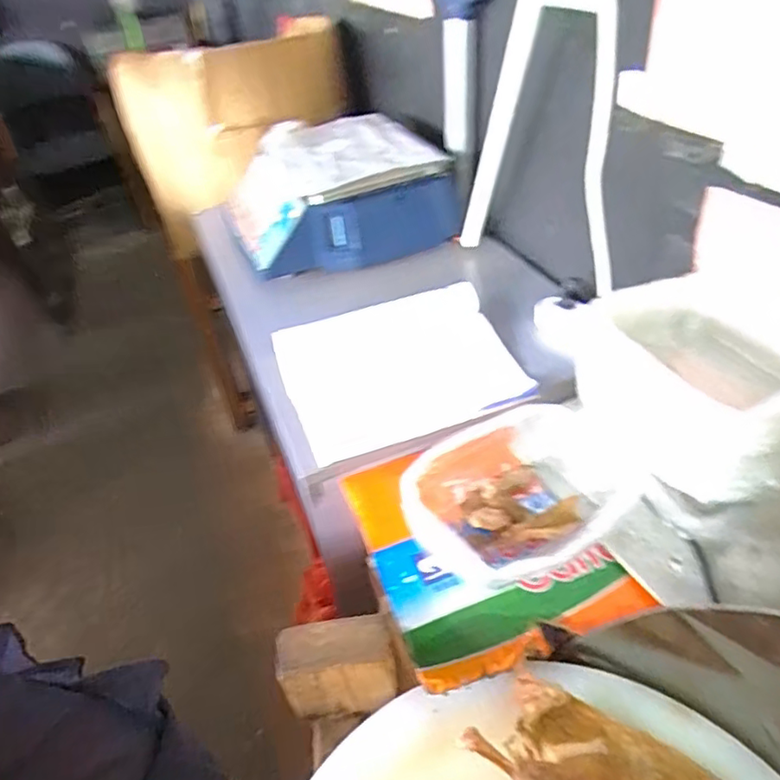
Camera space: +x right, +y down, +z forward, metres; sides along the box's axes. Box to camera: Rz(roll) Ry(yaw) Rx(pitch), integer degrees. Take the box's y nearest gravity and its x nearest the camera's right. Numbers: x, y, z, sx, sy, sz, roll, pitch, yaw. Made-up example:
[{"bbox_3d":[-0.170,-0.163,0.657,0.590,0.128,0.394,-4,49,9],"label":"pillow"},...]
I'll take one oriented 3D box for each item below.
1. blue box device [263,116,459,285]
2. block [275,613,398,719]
[{"bbox_3d":[-0.091,-0.362,1.086,0.367,0.152,0.300,-14,41,-8],"label":"blue box device"},{"bbox_3d":[-0.047,0.264,0.568,0.103,0.100,0.049,-10,41,-3],"label":"block"}]

